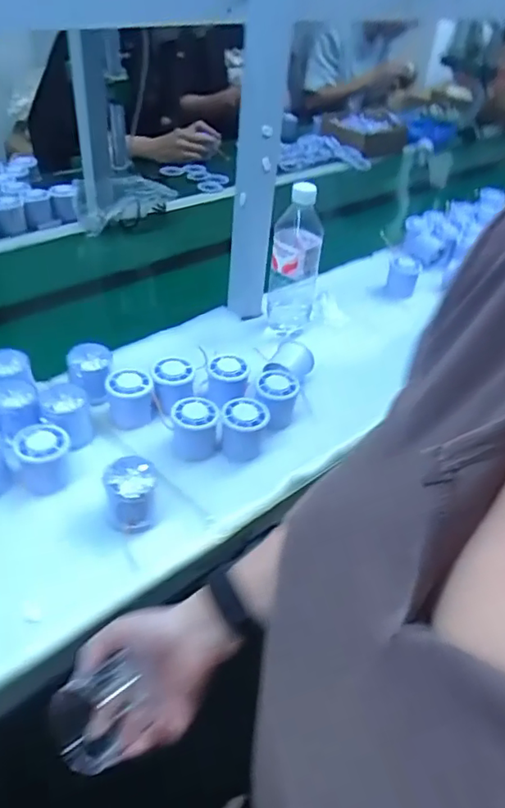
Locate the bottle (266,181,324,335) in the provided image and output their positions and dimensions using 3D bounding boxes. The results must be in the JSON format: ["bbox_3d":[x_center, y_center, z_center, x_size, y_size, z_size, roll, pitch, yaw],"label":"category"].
[{"bbox_3d":[0.065,-0.212,0.839,0.071,0.224,0.063,8,40,1],"label":"bottle"}]

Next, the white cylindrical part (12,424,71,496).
[{"bbox_3d":[-0.228,0.056,0.619,0.055,0.064,0.051,4,41,-4],"label":"white cylindrical part"}]

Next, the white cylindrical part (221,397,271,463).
[{"bbox_3d":[-0.011,0.031,0.686,0.053,0.061,0.047,8,40,1],"label":"white cylindrical part"}]

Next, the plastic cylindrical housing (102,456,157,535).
[{"bbox_3d":[-0.126,0.097,0.592,0.050,0.063,0.051,4,41,-4],"label":"plastic cylindrical housing"}]

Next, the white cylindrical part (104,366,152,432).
[{"bbox_3d":[-0.153,-0.008,0.708,0.053,0.052,0.054,4,41,-4],"label":"white cylindrical part"}]

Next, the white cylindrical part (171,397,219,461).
[{"bbox_3d":[-0.069,0.030,0.677,0.051,0.056,0.053,4,41,-4],"label":"white cylindrical part"}]

